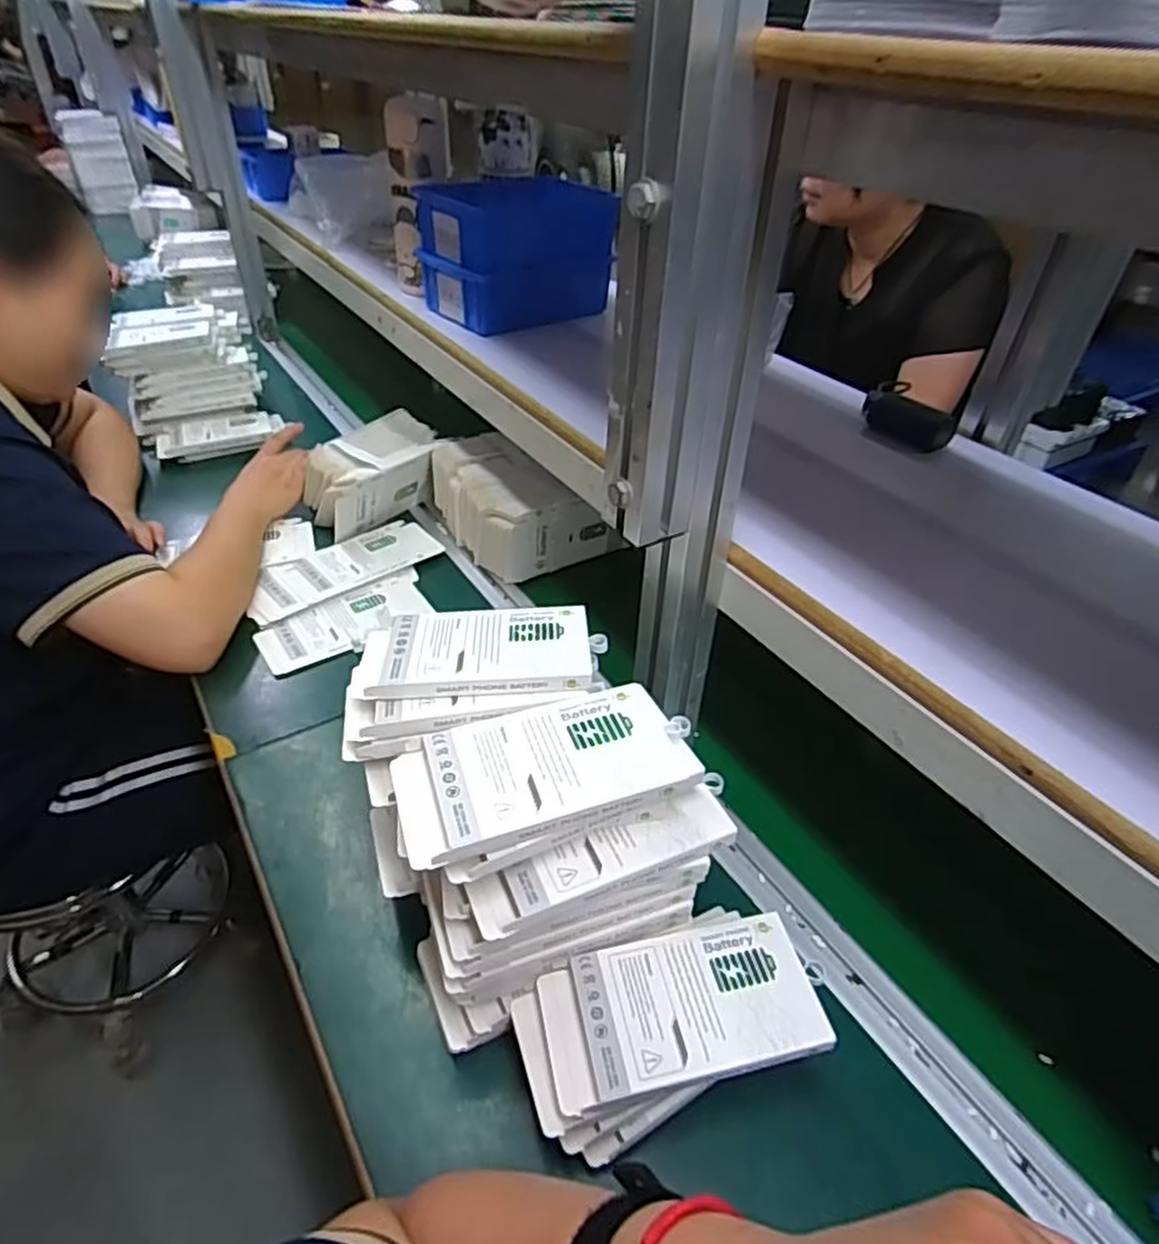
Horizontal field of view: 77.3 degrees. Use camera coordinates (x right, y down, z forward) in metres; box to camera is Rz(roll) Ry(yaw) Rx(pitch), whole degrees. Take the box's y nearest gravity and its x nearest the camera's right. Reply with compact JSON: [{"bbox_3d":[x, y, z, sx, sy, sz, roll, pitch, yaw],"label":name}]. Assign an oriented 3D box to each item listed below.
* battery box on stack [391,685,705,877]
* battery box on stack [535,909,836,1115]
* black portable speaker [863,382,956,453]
[{"bbox_3d":[-0.017,0.082,0.409,0.165,0.018,0.077,-11,42,-17],"label":"battery box on stack"},{"bbox_3d":[0.058,0.222,0.416,0.151,0.022,0.078,-6,40,-12],"label":"battery box on stack"},{"bbox_3d":[0.284,-0.183,0.636,0.031,0.036,0.090,-16,43,-22],"label":"black portable speaker"}]

